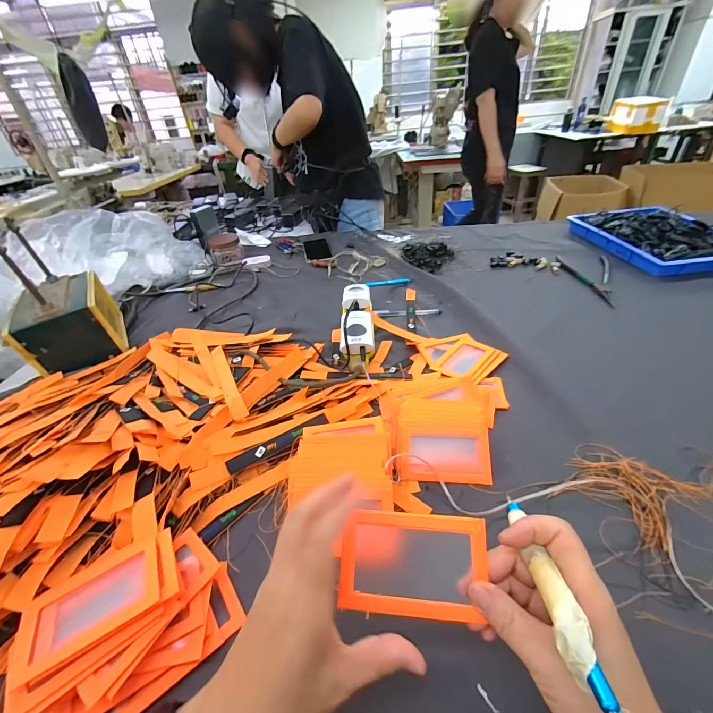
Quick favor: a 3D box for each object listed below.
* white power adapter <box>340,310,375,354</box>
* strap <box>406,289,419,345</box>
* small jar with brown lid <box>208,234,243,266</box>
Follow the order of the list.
[{"bbox_3d":[0.003,-0.046,0.577,0.056,0.029,0.100,-1,38,5],"label":"white power adapter"},{"bbox_3d":[0.111,-0.085,0.680,0.021,0.011,0.197,1,38,7],"label":"strap"},{"bbox_3d":[-0.372,-0.304,0.959,0.086,0.062,0.086,-13,39,-10],"label":"small jar with brown lid"}]

